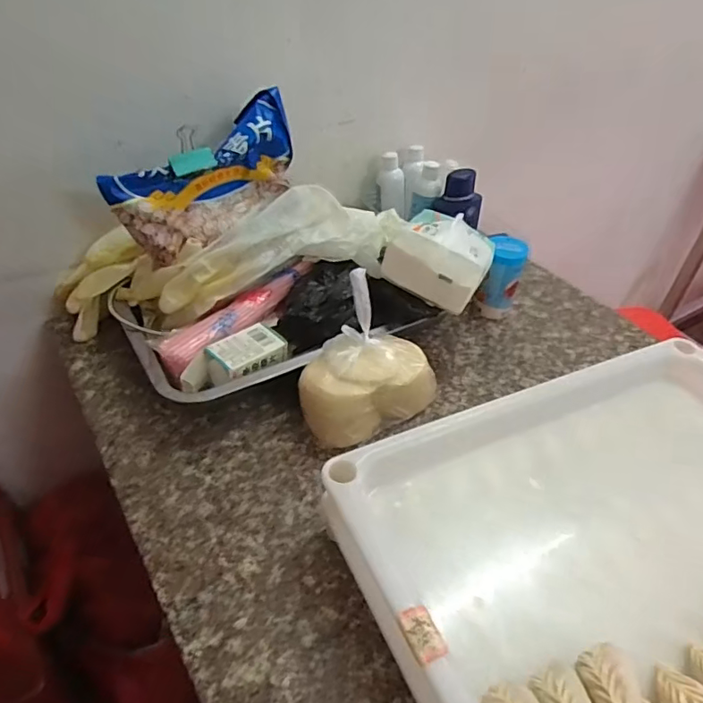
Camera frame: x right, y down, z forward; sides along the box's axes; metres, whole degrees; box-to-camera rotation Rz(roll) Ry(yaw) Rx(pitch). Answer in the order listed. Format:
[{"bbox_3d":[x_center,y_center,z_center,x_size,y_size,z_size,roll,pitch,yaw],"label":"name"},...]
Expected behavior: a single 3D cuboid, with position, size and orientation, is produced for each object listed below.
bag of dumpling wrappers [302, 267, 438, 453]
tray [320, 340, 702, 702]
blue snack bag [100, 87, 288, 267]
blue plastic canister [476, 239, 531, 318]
[{"bbox_3d":[0.014,0.009,0.487,0.125,0.129,0.073,-22,48,-27],"label":"bag of dumpling wrappers"},{"bbox_3d":[0.194,0.123,0.368,0.385,0.037,0.264,-15,45,-21],"label":"tray"},{"bbox_3d":[-0.134,-0.170,0.540,0.194,0.087,0.056,-40,56,-17],"label":"blue snack bag"},{"bbox_3d":[0.177,-0.086,0.637,0.042,0.094,0.053,20,44,17],"label":"blue plastic canister"}]

